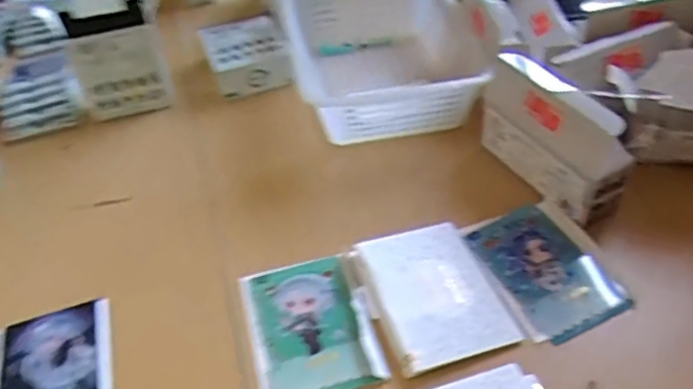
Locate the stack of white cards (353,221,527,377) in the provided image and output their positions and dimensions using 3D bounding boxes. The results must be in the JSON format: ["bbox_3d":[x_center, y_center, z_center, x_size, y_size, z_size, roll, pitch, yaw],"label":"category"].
[{"bbox_3d":[0.095,0.105,0.717,0.130,0.017,0.172,-16,44,-11],"label":"stack of white cards"}]

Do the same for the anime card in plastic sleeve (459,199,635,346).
[{"bbox_3d":[0.222,0.081,0.748,0.128,0.010,0.180,-17,44,-12],"label":"anime card in plastic sleeve"}]

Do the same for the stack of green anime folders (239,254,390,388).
[{"bbox_3d":[-0.040,0.135,0.708,0.127,0.011,0.177,-12,43,-7],"label":"stack of green anime folders"}]

